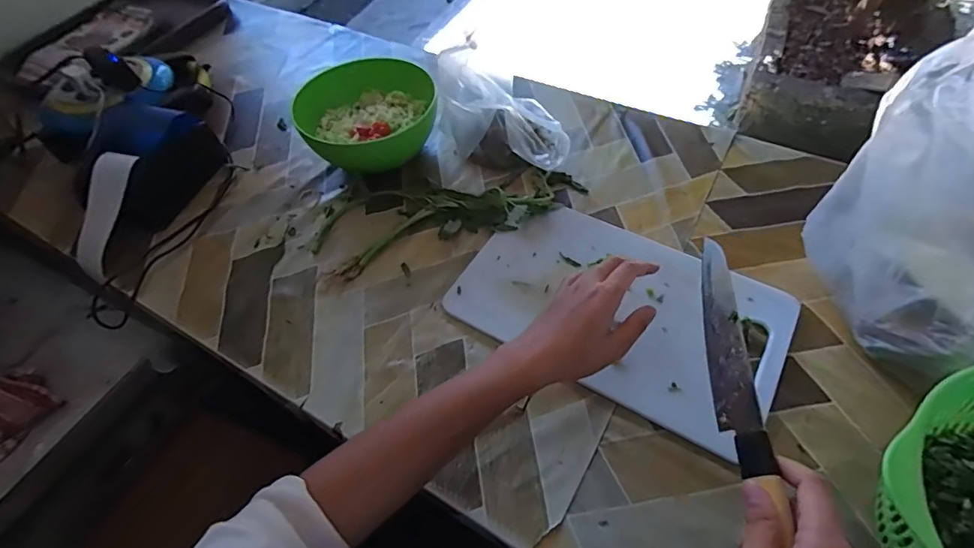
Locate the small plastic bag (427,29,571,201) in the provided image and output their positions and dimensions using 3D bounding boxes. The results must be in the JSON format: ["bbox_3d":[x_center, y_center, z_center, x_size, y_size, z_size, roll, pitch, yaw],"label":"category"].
[{"bbox_3d":[0.011,-0.184,0.625,0.170,0.119,0.139,-5,54,1],"label":"small plastic bag"}]

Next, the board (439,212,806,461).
[{"bbox_3d":[0.140,0.029,0.527,0.322,0.013,0.199,27,59,21],"label":"board"}]

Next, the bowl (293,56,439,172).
[{"bbox_3d":[-0.160,-0.210,0.676,0.177,0.090,0.163,-2,54,3],"label":"bowl"}]

